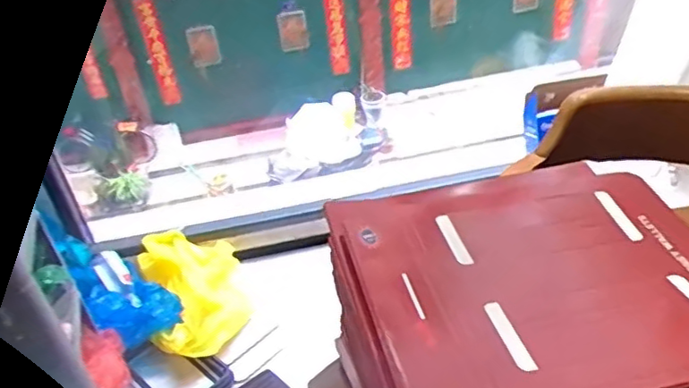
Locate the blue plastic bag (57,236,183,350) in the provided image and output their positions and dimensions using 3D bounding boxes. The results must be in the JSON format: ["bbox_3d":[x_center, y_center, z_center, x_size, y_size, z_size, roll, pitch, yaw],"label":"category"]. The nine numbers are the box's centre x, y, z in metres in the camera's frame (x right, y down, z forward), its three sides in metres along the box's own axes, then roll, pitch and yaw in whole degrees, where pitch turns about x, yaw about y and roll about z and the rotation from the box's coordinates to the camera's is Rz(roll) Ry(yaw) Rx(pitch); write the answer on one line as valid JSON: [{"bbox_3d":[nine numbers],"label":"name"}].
[{"bbox_3d":[-0.570,0.243,1.525,0.354,0.118,0.172,34,50,14],"label":"blue plastic bag"}]

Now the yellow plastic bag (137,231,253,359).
[{"bbox_3d":[-0.380,0.242,1.565,0.237,0.149,0.359,-17,38,-13],"label":"yellow plastic bag"}]

